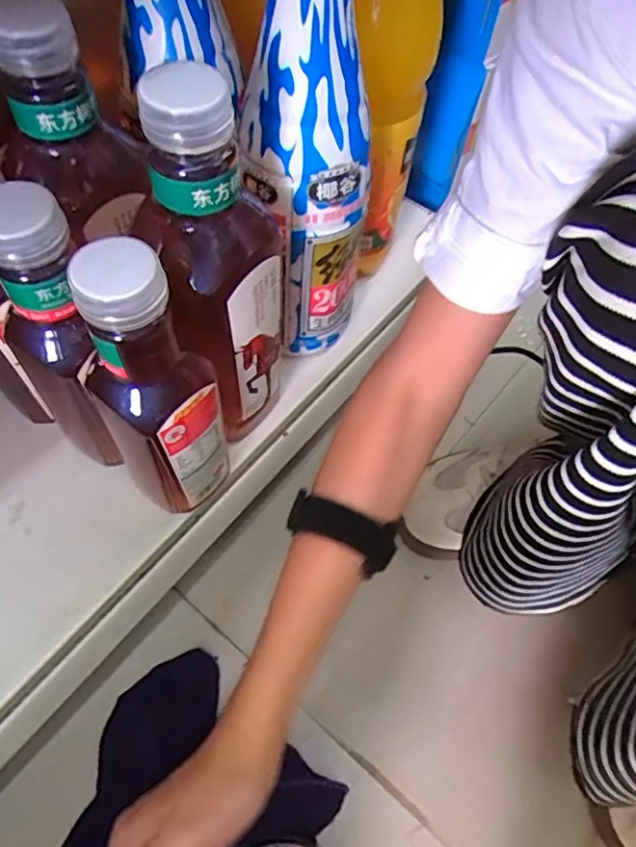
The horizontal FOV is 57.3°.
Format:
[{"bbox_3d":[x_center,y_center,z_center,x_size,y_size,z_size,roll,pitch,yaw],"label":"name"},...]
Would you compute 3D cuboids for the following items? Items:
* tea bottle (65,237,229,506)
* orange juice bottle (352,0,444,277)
[{"bbox_3d":[-0.090,-0.009,0.335,0.065,0.204,0.053,-21,64,-16],"label":"tea bottle"},{"bbox_3d":[0.044,-0.226,0.413,0.065,0.257,0.058,-38,70,-23],"label":"orange juice bottle"}]

